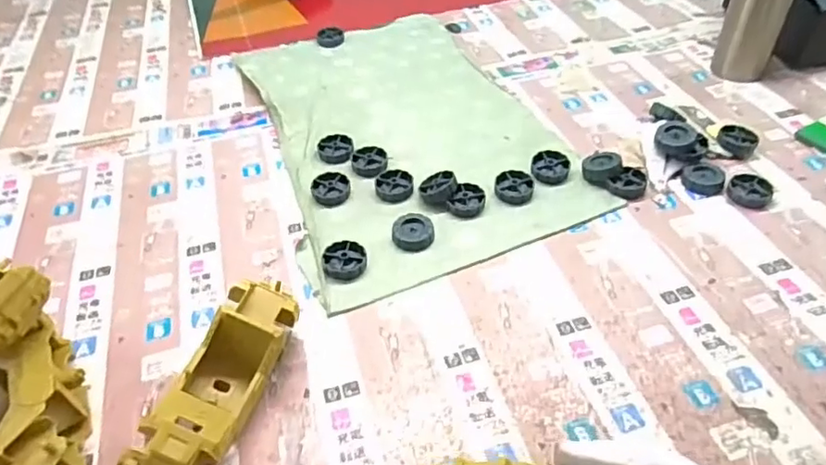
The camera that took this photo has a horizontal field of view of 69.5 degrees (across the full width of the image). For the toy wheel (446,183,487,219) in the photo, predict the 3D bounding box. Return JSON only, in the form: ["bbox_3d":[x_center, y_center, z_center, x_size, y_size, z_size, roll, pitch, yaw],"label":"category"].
[{"bbox_3d":[0.054,-0.032,0.573,0.030,0.012,0.039,26,52,27],"label":"toy wheel"}]

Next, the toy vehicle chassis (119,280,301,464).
[{"bbox_3d":[-0.130,0.106,0.419,0.054,0.060,0.171,10,46,14],"label":"toy vehicle chassis"}]

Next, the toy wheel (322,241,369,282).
[{"bbox_3d":[-0.059,0.025,0.524,0.037,0.012,0.038,-2,44,2],"label":"toy wheel"}]

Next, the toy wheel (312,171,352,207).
[{"bbox_3d":[-0.082,-0.045,0.596,0.038,0.011,0.041,-2,44,2],"label":"toy wheel"}]

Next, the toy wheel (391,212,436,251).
[{"bbox_3d":[0.000,-0.001,0.547,0.037,0.011,0.037,-2,44,2],"label":"toy wheel"}]

